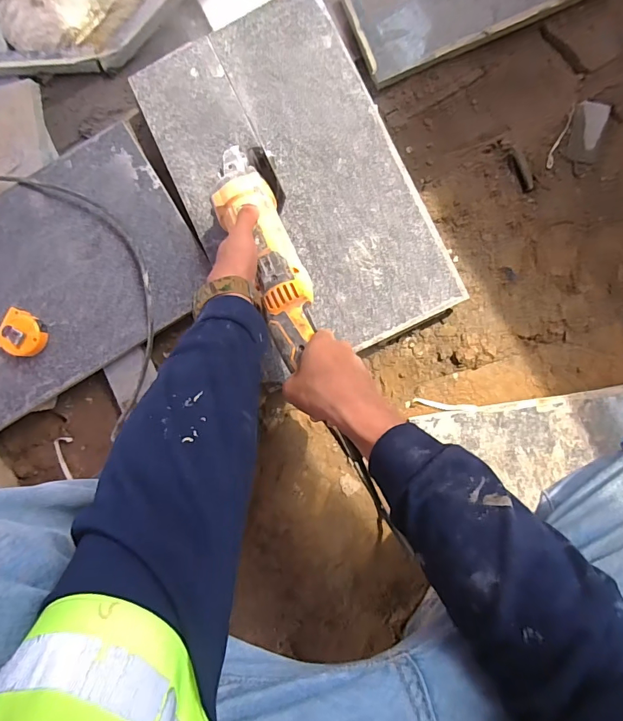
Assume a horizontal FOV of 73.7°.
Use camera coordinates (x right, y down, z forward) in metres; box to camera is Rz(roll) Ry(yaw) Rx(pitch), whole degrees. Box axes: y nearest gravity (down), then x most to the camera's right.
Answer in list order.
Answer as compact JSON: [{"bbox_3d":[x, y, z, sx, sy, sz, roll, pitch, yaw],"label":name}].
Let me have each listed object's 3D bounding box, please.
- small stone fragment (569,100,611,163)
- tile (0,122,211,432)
[{"bbox_3d":[0.382,-0.316,0.573,0.041,0.008,0.081,13,91,5],"label":"small stone fragment"},{"bbox_3d":[-0.398,-0.101,0.587,0.462,0.034,0.285,-31,87,5],"label":"tile"}]

